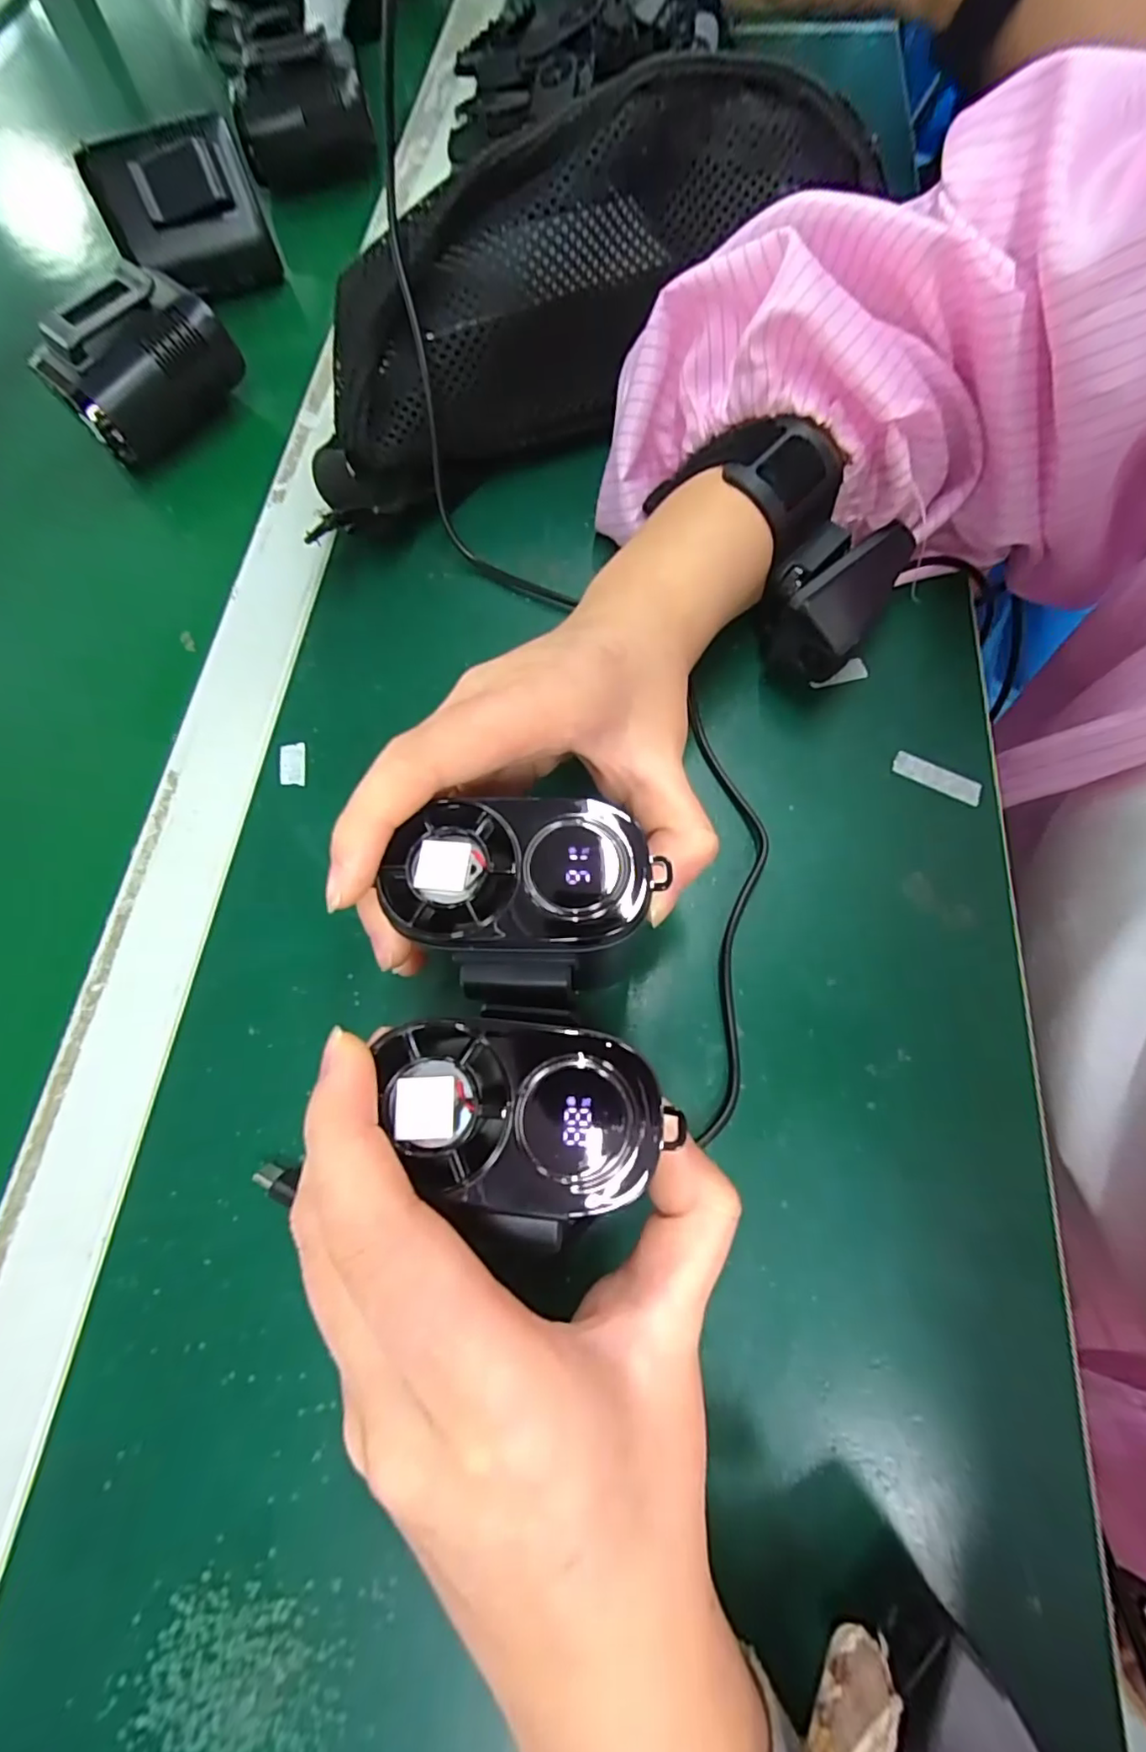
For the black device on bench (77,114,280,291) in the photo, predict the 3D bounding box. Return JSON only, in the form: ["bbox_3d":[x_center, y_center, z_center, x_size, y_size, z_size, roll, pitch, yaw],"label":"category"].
[{"bbox_3d":[-0.221,-0.377,0.340,0.080,0.059,0.050,-26,72,-7],"label":"black device on bench"}]

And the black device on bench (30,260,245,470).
[{"bbox_3d":[-0.217,-0.258,0.298,0.082,0.052,0.049,-43,75,-12],"label":"black device on bench"}]

